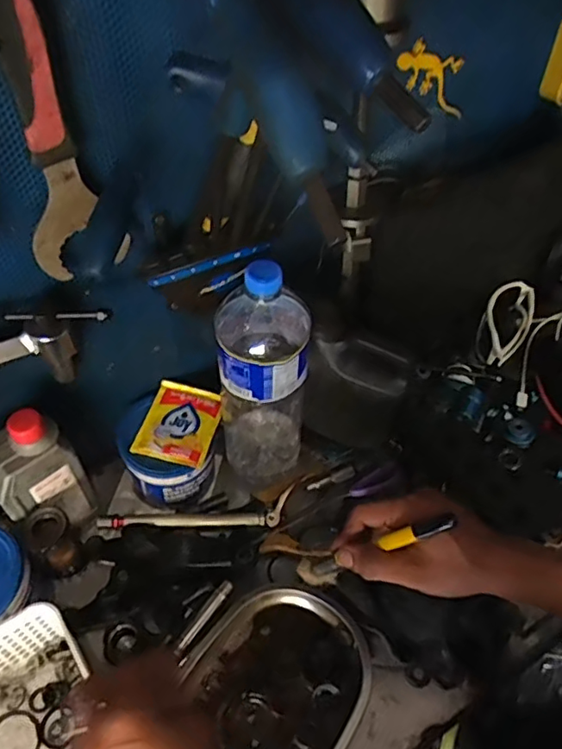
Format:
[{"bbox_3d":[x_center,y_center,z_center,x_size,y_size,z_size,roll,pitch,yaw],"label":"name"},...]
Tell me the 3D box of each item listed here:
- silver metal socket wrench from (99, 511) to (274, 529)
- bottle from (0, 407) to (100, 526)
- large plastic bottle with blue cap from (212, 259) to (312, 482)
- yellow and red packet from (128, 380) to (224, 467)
[{"bbox_3d":[-0.102,0.162,0.630,0.196,0.020,0.016,-2,51,-3],"label":"silver metal socket wrench"},{"bbox_3d":[-0.243,0.105,0.566,0.080,0.169,0.048,-28,57,-21],"label":"bottle"},{"bbox_3d":[-0.020,0.006,0.584,0.088,0.305,0.092,0,51,-1],"label":"large plastic bottle with blue cap"},{"bbox_3d":[-0.111,0.053,0.622,0.077,0.013,0.094,11,52,8],"label":"yellow and red packet"}]

